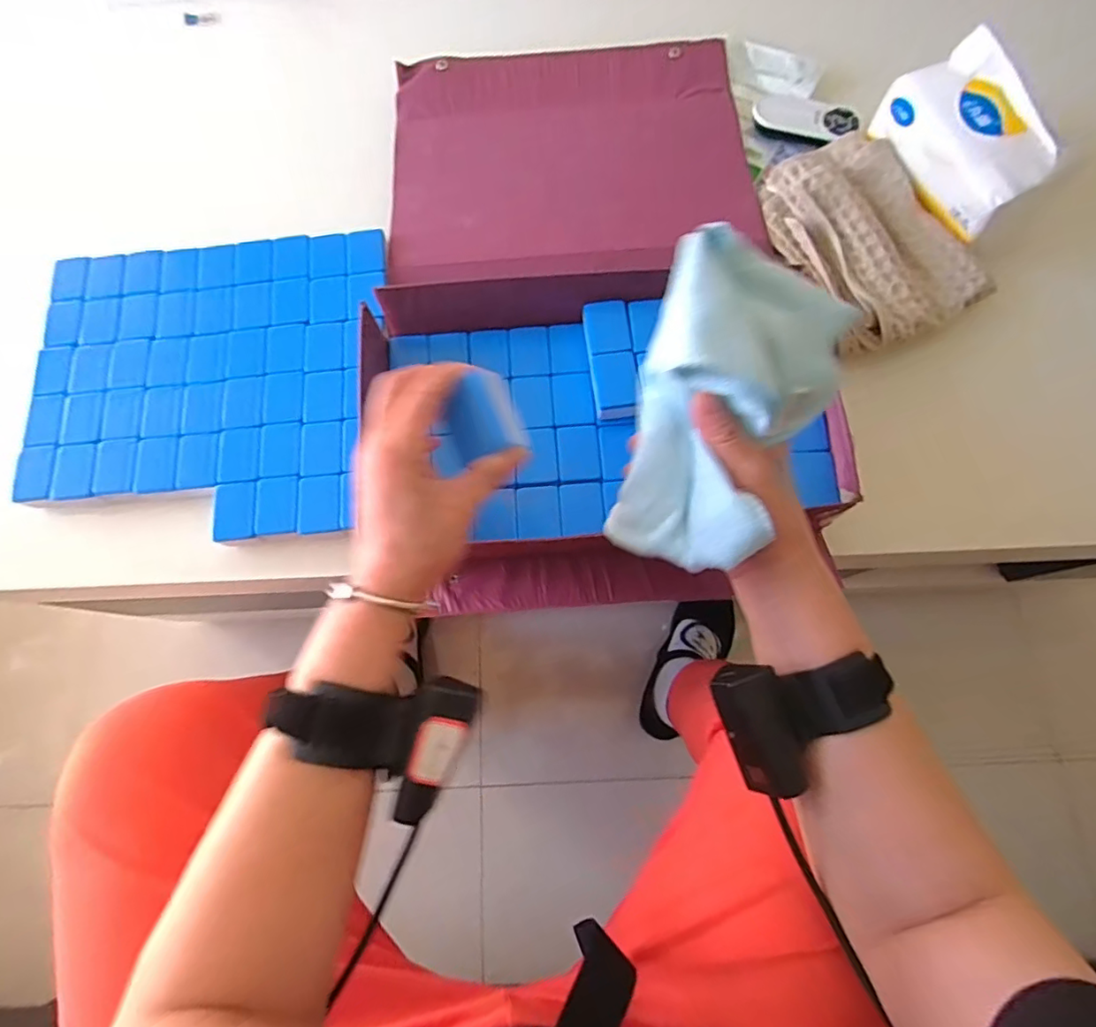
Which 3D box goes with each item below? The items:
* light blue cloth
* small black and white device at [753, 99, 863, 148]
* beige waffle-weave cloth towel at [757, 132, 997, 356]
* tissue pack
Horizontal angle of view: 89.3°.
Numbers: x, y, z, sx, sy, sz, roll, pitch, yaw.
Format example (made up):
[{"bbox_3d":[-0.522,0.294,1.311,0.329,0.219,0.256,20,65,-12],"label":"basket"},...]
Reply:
[{"bbox_3d":[0.095,-0.057,0.314,0.102,0.086,0.159,25,76,8],"label":"light blue cloth"},{"bbox_3d":[0.274,-0.422,0.593,0.104,0.021,0.043,19,75,6],"label":"small black and white device"},{"bbox_3d":[0.308,-0.272,0.540,0.156,0.044,0.228,-22,75,-5],"label":"beige waffle-weave cloth towel"},{"bbox_3d":[0.393,-0.353,0.524,0.069,0.084,0.156,-22,75,-6],"label":"tissue pack"}]

